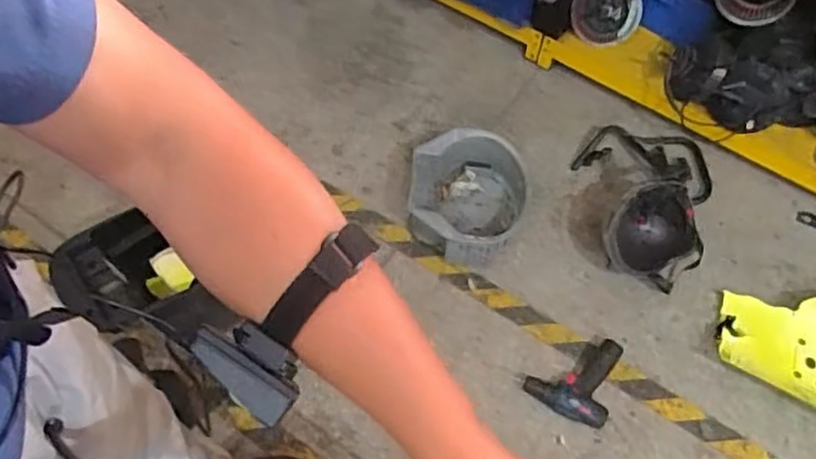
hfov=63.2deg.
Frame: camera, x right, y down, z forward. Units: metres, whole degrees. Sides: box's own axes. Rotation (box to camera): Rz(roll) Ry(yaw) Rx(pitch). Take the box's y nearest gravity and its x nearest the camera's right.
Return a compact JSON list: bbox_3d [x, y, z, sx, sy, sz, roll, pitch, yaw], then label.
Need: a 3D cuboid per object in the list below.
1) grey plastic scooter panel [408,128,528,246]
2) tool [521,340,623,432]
[{"bbox_3d":[0.149,-0.082,1.623,0.287,0.175,0.309,6,61,4],"label":"grey plastic scooter panel"},{"bbox_3d":[0.365,0.316,1.467,0.181,0.050,0.204,19,63,10],"label":"tool"}]

